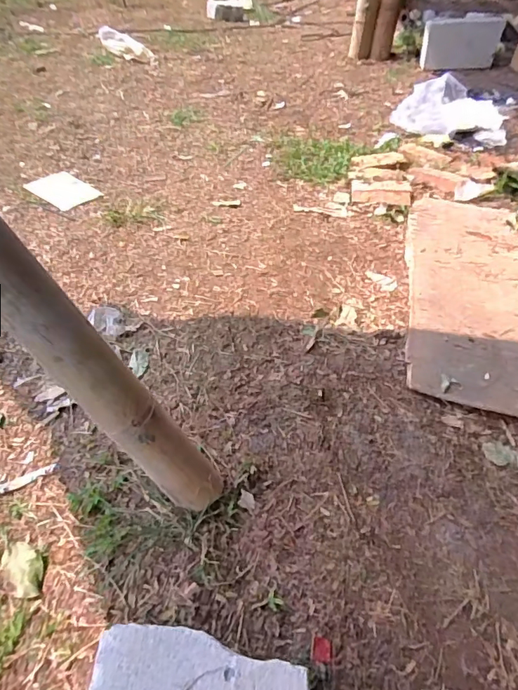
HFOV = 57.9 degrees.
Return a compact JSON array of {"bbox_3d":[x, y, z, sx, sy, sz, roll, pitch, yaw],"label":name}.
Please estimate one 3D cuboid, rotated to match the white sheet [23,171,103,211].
[{"bbox_3d":[-0.571,-0.453,1.367,0.228,0.011,0.139,34,53,29],"label":"white sheet"}]

